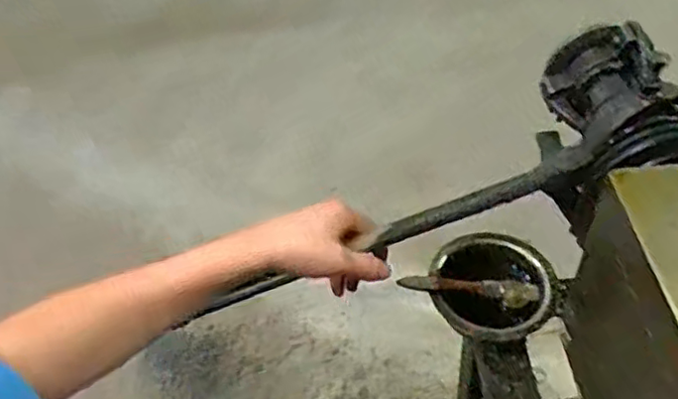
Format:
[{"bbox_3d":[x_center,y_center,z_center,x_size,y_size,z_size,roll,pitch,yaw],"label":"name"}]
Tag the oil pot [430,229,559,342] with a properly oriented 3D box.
[{"bbox_3d":[0.167,0.097,0.692,0.128,0.051,0.118,-3,46,3],"label":"oil pot"}]

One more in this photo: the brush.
[{"bbox_3d":[0.138,0.095,0.681,0.148,0.023,0.018,6,45,-8],"label":"brush"}]

